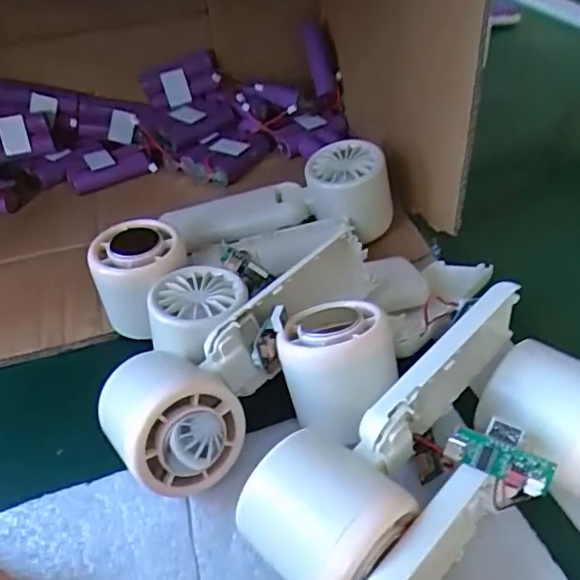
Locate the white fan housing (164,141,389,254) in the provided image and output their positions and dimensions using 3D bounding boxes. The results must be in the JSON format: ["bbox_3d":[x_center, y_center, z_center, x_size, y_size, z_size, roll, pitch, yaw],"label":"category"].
[{"bbox_3d":[-0.011,-0.061,0.414,0.155,0.051,0.064,-14,42,-8],"label":"white fan housing"}]

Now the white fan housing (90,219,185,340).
[{"bbox_3d":[-0.089,-0.008,0.362,0.054,0.055,0.048,11,44,19],"label":"white fan housing"}]

